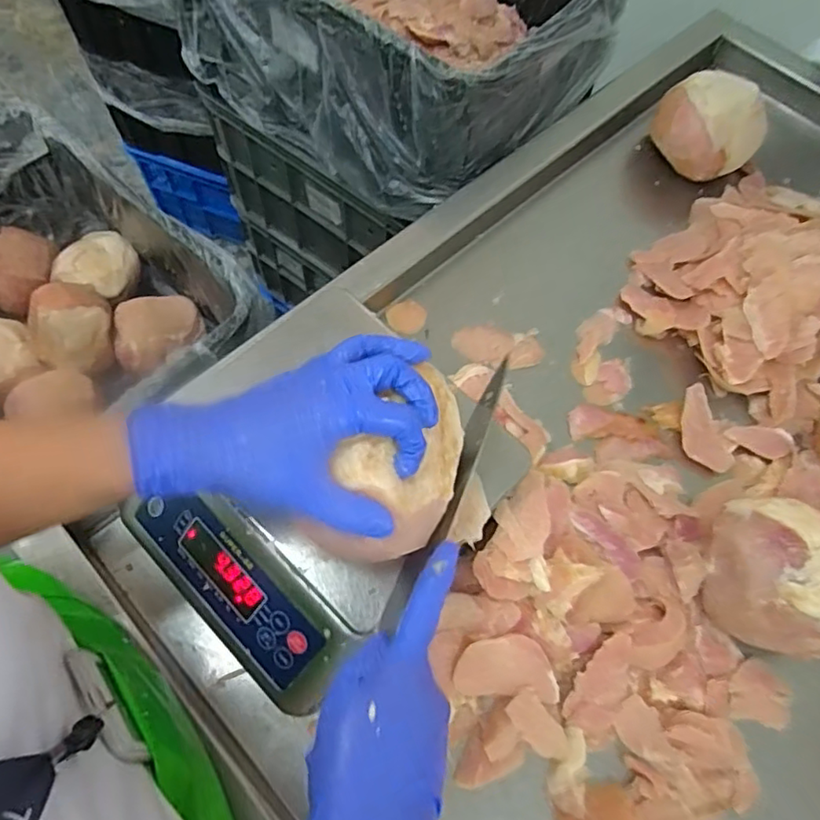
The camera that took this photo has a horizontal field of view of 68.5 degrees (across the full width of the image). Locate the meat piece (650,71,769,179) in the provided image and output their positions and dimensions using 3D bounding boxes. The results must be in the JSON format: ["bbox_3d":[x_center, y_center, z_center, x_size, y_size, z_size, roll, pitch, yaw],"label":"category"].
[{"bbox_3d":[0.354,-0.335,0.724,0.125,0.094,0.105,30,67,10],"label":"meat piece"}]

